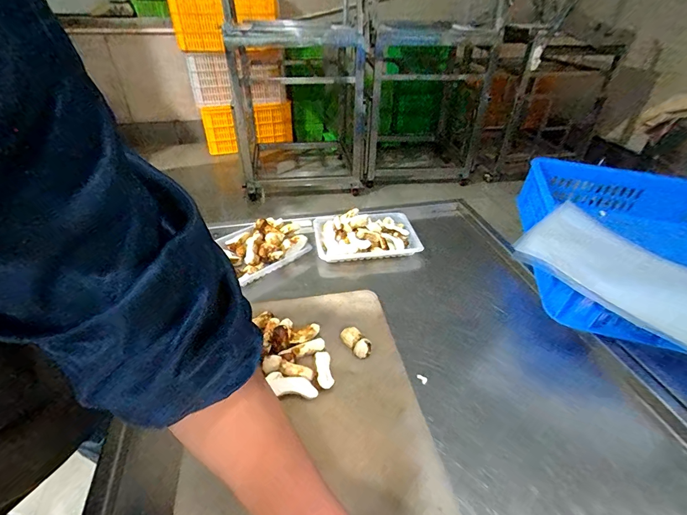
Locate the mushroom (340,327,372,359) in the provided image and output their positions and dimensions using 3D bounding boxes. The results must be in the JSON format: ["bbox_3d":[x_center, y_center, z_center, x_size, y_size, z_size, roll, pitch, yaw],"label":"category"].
[{"bbox_3d":[0.018,0.125,0.526,0.024,0.019,0.055,-26,45,-31],"label":"mushroom"}]

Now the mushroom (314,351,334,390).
[{"bbox_3d":[-0.027,0.154,0.487,0.021,0.014,0.051,-6,38,-9],"label":"mushroom"}]

